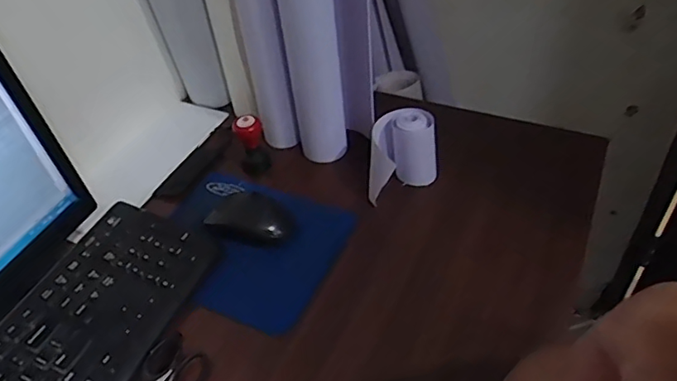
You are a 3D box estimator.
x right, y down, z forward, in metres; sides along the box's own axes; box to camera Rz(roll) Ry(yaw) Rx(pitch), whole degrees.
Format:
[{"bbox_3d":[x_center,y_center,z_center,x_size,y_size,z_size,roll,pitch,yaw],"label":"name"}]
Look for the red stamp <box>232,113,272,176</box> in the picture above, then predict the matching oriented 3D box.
[{"bbox_3d":[-0.111,-0.060,0.713,0.041,0.073,0.035,-12,44,-6],"label":"red stamp"}]

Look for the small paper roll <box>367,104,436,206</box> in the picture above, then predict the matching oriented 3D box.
[{"bbox_3d":[0.079,-0.040,0.668,0.077,0.095,0.091,2,45,8],"label":"small paper roll"}]

